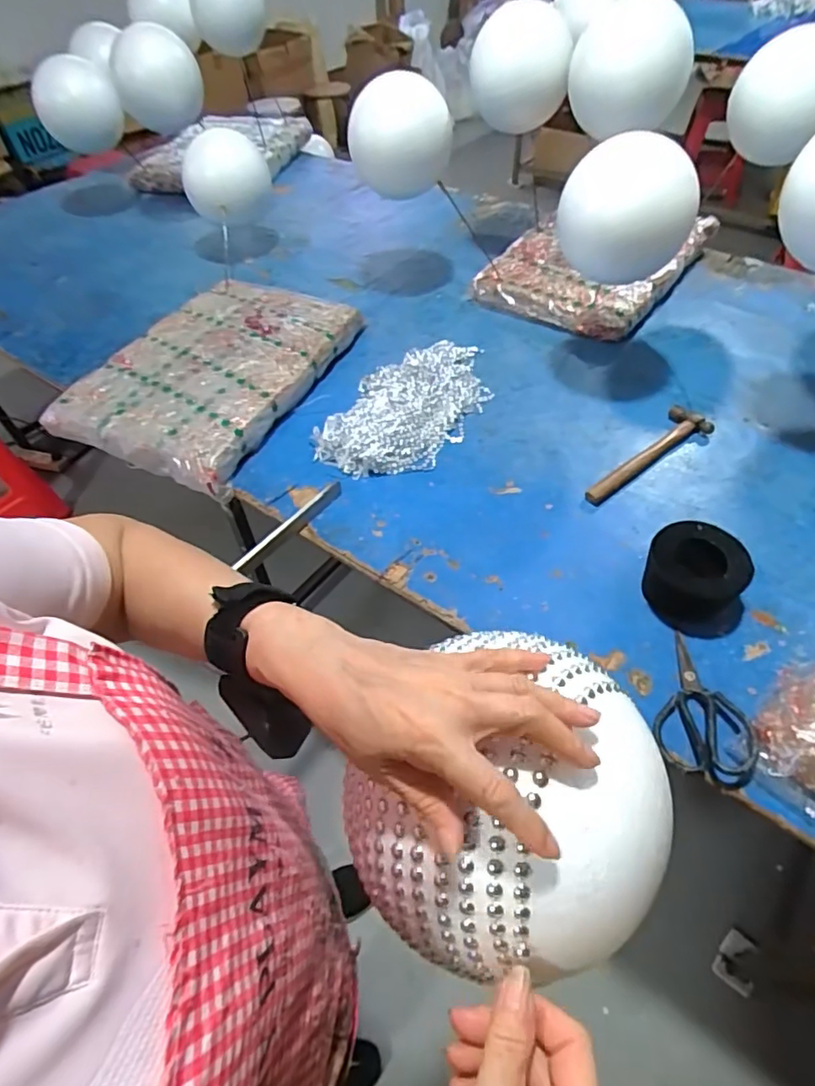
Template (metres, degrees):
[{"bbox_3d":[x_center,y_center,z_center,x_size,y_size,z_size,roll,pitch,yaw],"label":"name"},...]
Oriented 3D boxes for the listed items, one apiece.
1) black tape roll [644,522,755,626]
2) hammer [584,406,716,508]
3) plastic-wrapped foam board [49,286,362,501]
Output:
[{"bbox_3d":[0.364,0.041,0.729,0.111,0.083,0.112,-1,51,2],"label":"black tape roll"},{"bbox_3d":[0.381,-0.138,0.914,0.278,0.018,0.070,-35,58,-23],"label":"hammer"},{"bbox_3d":[-0.364,-0.334,1.082,0.386,0.058,0.534,18,54,17],"label":"plastic-wrapped foam board"}]

